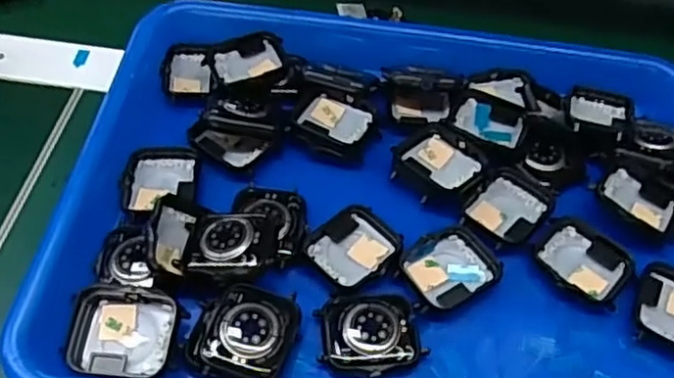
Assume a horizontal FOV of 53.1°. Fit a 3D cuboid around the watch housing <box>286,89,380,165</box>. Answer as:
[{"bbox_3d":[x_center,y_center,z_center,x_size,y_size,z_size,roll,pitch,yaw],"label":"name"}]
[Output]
[{"bbox_3d":[-0.001,-0.034,0.366,0.044,0.011,0.039,25,54,16],"label":"watch housing"}]

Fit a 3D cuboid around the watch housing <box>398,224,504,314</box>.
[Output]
[{"bbox_3d":[0.052,0.038,0.320,0.047,0.006,0.036,-27,58,-23],"label":"watch housing"}]

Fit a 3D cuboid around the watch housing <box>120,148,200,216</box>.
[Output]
[{"bbox_3d":[-0.089,-0.006,0.341,0.036,0.006,0.040,-1,51,-4],"label":"watch housing"}]

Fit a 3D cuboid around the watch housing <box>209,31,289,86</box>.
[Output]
[{"bbox_3d":[-0.051,-0.072,0.389,0.043,0.017,0.030,-22,56,-20],"label":"watch housing"}]

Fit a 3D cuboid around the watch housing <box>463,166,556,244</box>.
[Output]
[{"bbox_3d":[0.089,0.008,0.343,0.035,0.011,0.047,34,57,22],"label":"watch housing"}]

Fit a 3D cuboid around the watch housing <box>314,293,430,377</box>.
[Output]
[{"bbox_3d":[0.015,0.064,0.297,0.043,0.012,0.035,0,51,-4],"label":"watch housing"}]

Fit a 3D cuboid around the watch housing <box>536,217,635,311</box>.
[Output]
[{"bbox_3d":[0.119,0.035,0.325,0.043,0.008,0.034,33,57,21],"label":"watch housing"}]

